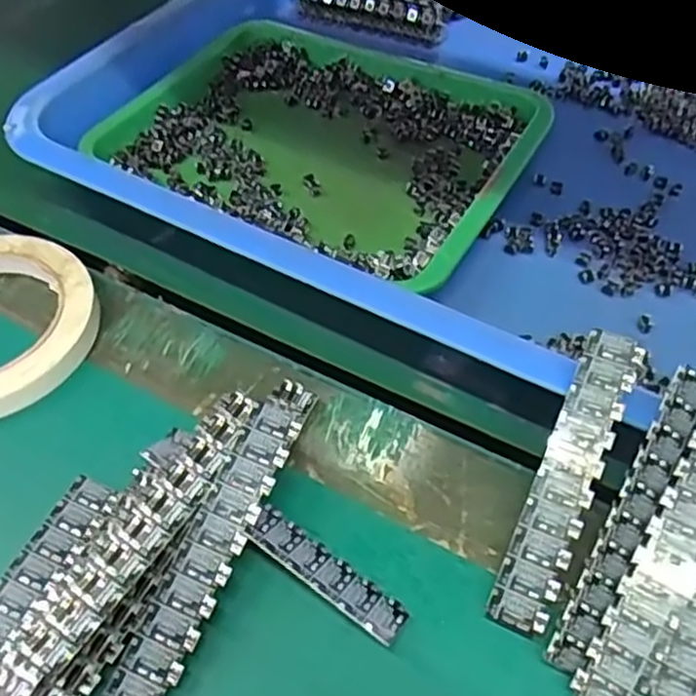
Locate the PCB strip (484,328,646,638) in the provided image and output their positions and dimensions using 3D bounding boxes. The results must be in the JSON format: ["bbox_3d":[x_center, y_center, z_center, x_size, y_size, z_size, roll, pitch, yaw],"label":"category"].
[{"bbox_3d":[0.077,0.045,0.258,0.020,0.004,0.108,21,78,18],"label":"PCB strip"}]

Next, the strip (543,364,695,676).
[{"bbox_3d":[0.094,0.055,0.246,0.015,0.004,0.109,33,77,-3],"label":"strip"}]

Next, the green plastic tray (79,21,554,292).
[{"bbox_3d":[-0.016,-0.114,0.407,0.218,0.027,0.160,26,56,21],"label":"green plastic tray"}]

